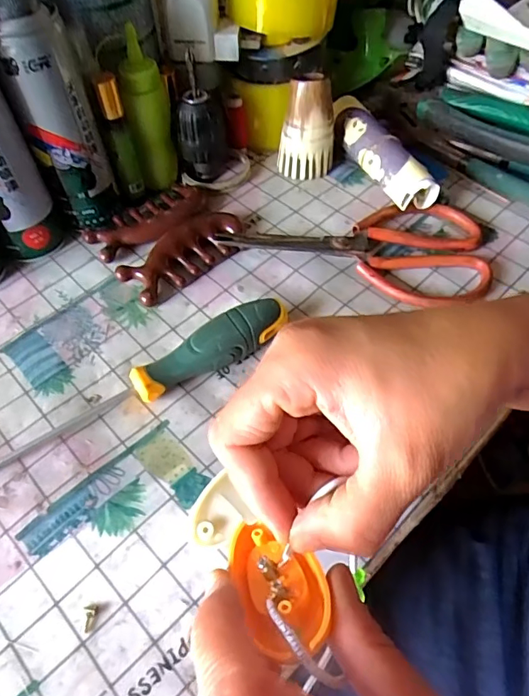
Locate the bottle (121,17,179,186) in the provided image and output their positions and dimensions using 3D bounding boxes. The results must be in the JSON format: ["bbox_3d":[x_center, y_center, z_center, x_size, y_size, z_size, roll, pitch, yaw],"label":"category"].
[{"bbox_3d":[-0.090,-0.184,0.388,0.030,0.119,0.033,-8,55,-4],"label":"bottle"}]

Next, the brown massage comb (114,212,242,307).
[{"bbox_3d":[-0.062,-0.074,0.374,0.041,0.020,0.100,35,63,23],"label":"brown massage comb"}]

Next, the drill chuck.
[{"bbox_3d":[-0.052,-0.177,0.411,0.039,0.072,0.033,-8,55,-4],"label":"drill chuck"}]

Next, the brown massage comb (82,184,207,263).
[{"bbox_3d":[-0.093,-0.105,0.396,0.101,0.017,0.045,-35,61,-21],"label":"brown massage comb"}]

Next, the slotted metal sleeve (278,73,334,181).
[{"bbox_3d":[0.037,-0.185,0.414,0.037,0.080,0.034,-38,62,-22],"label":"slotted metal sleeve"}]

